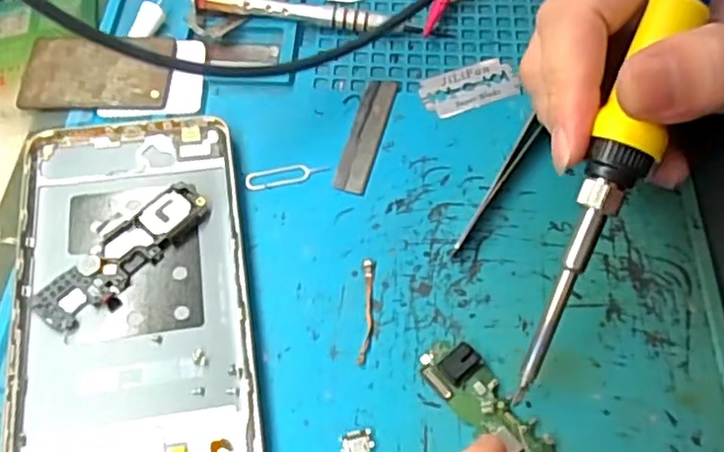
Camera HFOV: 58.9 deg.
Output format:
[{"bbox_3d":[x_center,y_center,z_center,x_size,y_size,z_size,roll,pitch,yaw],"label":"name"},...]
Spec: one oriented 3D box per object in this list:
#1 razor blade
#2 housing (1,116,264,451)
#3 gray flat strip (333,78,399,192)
[{"bbox_3d":[0.046,-0.060,0.272,0.041,0.004,0.024,-20,62,-10],"label":"razor blade"},{"bbox_3d":[-0.076,0.030,0.216,0.074,0.015,0.160,-9,60,-5],"label":"housing"},{"bbox_3d":[0.002,-0.039,0.260,0.013,0.004,0.057,12,61,8],"label":"gray flat strip"}]

